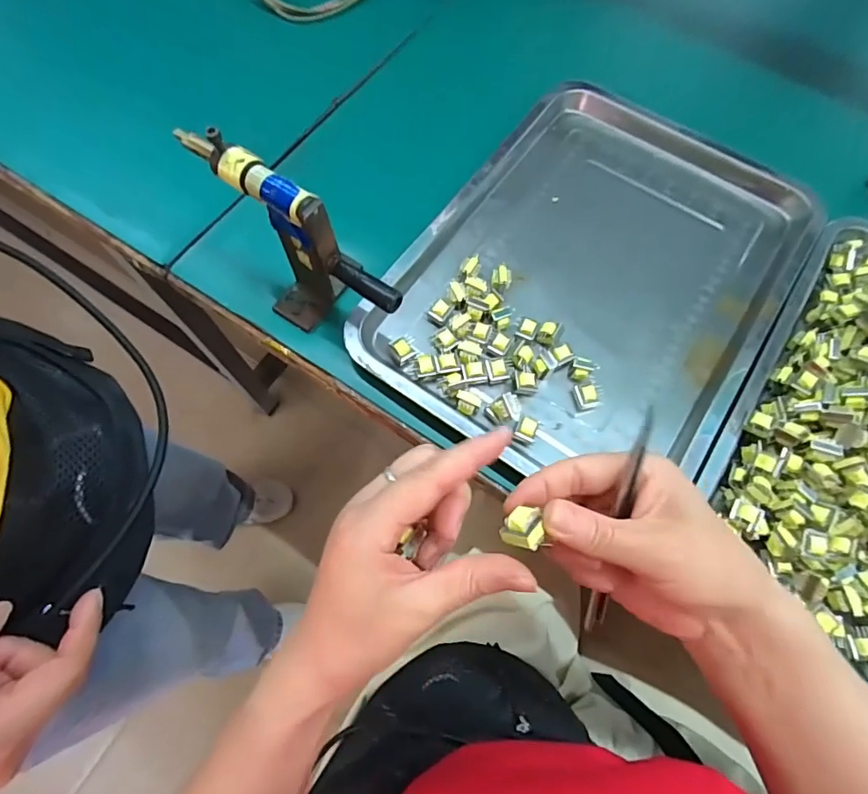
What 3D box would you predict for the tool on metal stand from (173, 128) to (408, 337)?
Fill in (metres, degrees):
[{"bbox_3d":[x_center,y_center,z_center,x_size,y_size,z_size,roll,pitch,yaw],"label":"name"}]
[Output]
[{"bbox_3d":[-0.101,-0.109,0.370,0.167,0.115,0.056,36,73,12],"label":"tool on metal stand"}]

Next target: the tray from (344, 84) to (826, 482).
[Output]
[{"bbox_3d":[0.148,-0.112,0.452,0.293,0.035,0.396,34,72,11],"label":"tray"}]

